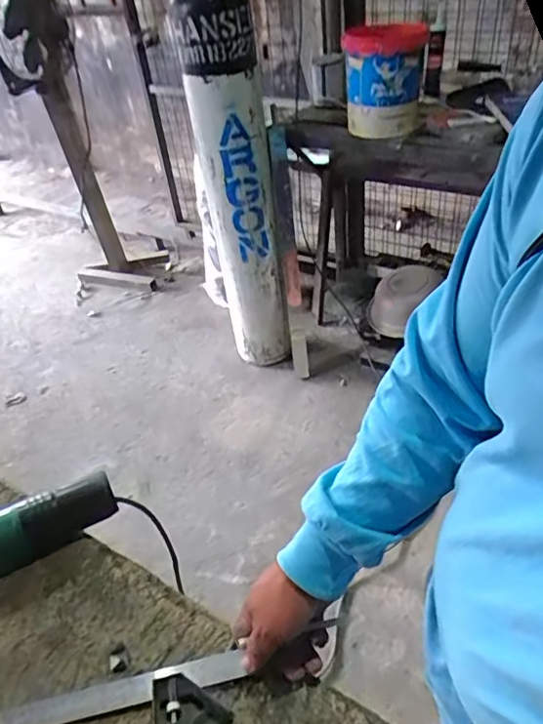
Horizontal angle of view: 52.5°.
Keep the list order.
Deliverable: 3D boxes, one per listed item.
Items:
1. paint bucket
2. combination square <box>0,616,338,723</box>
[{"bbox_3d":[0.299,-0.753,1.471,0.202,0.240,0.199,1,40,11],"label":"paint bucket"},{"bbox_3d":[-0.098,0.328,0.510,0.327,0.017,0.113,-12,40,3],"label":"combination square"}]

